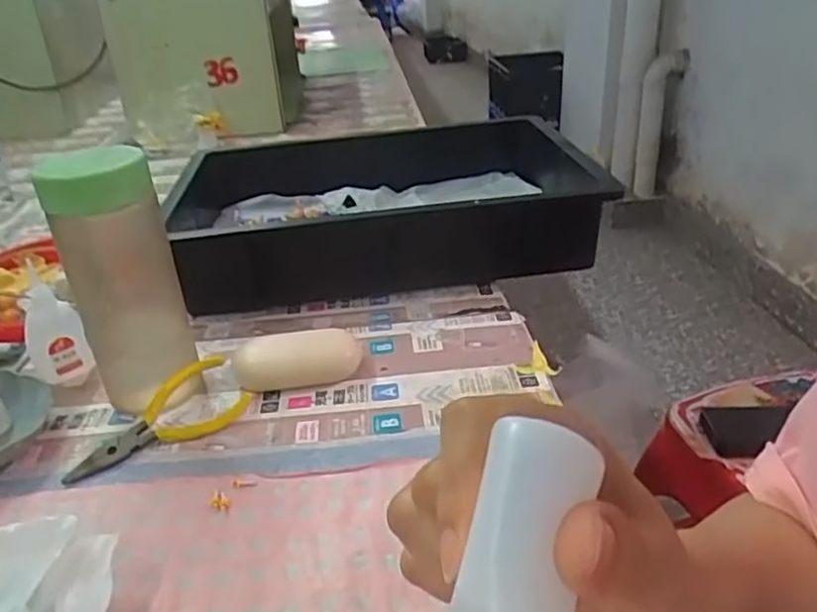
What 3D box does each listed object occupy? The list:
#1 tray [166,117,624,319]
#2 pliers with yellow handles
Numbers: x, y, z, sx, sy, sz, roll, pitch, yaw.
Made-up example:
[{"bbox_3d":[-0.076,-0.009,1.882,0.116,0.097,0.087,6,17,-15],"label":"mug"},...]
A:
[{"bbox_3d":[-0.042,-0.123,0.761,0.461,0.071,0.330,-4,28,0],"label":"tray"},{"bbox_3d":[-0.172,0.083,0.466,0.127,0.017,0.052,-30,74,-34],"label":"pliers with yellow handles"}]

